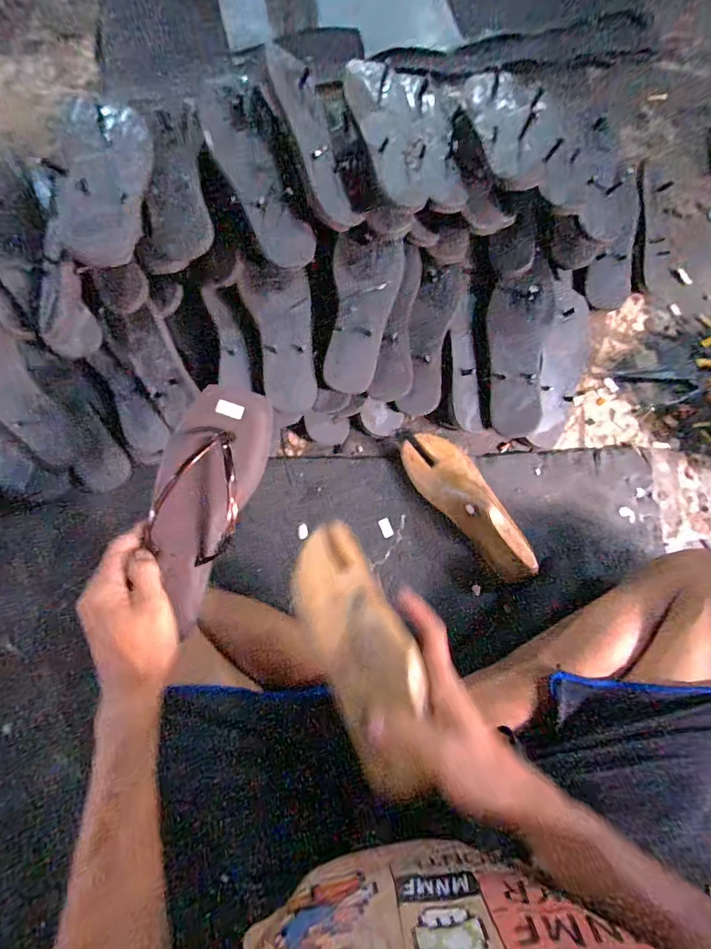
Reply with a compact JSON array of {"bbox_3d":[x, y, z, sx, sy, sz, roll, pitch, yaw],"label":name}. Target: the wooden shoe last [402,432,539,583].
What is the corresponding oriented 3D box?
[{"bbox_3d":[0.144,0.031,0.548,0.079,0.048,0.226,-31,62,-7],"label":"wooden shoe last"}]

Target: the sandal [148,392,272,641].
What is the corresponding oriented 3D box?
[{"bbox_3d":[-0.139,0.024,0.399,0.088,0.029,0.216,15,85,3],"label":"sandal"}]

